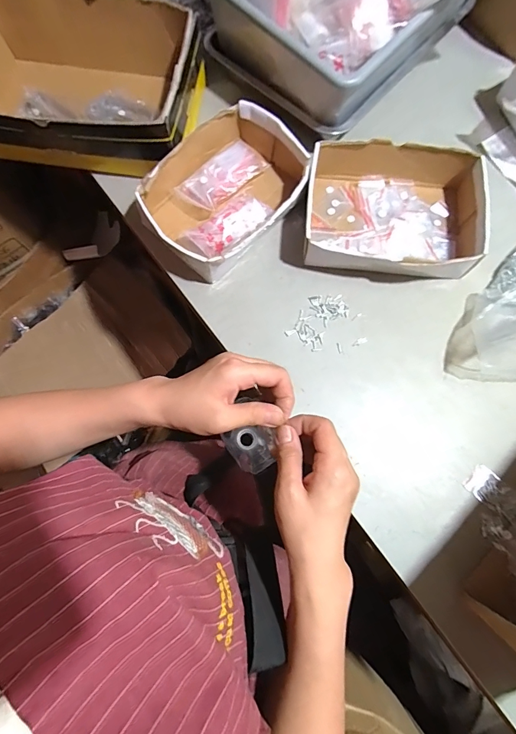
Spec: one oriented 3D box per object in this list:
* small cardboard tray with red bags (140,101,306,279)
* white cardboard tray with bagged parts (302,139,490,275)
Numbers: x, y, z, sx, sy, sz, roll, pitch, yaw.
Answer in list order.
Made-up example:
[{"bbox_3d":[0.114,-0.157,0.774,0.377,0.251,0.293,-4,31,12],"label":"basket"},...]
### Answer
[{"bbox_3d":[-0.043,-0.254,0.549,0.173,0.064,0.241,43,81,10],"label":"small cardboard tray with red bags"},{"bbox_3d":[0.192,-0.221,0.540,0.239,0.062,0.188,6,77,2],"label":"white cardboard tray with bagged parts"}]

